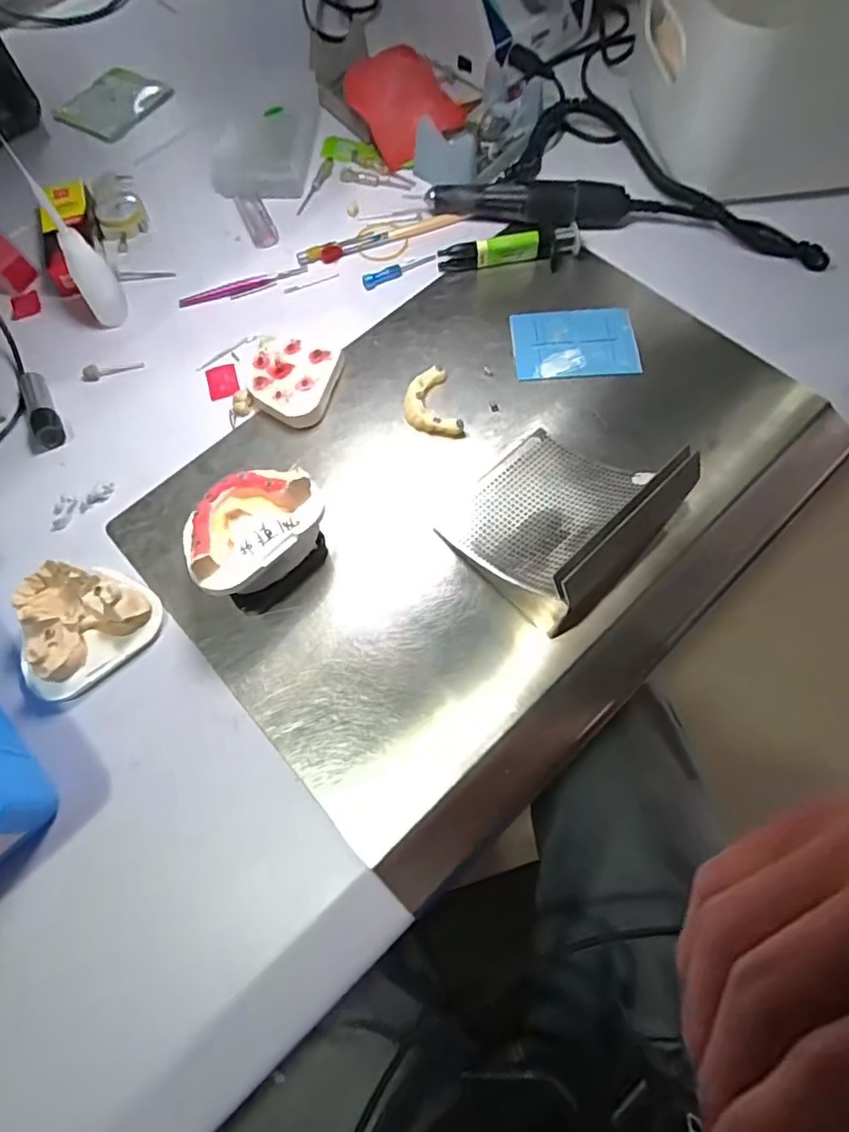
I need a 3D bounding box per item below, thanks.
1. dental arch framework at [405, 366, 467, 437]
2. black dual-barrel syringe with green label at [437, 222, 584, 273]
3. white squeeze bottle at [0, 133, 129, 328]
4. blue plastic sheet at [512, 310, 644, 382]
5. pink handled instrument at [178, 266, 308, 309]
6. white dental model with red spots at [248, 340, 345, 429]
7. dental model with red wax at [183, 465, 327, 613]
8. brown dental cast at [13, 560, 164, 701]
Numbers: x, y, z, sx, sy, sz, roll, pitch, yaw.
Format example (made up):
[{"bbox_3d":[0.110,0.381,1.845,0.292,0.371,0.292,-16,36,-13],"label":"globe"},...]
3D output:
[{"bbox_3d":[0.003,-0.108,0.385,0.033,0.011,0.053,-14,69,-2],"label":"dental arch framework"},{"bbox_3d":[0.064,-0.234,0.426,0.104,0.021,0.018,-9,69,-1],"label":"black dual-barrel syringe with green label"},{"bbox_3d":[-0.236,-0.213,0.382,0.026,0.115,0.033,-36,72,-10],"label":"white squeeze bottle"},{"bbox_3d":[0.105,-0.157,0.402,0.083,0.004,0.059,-4,69,1],"label":"blue plastic sheet"},{"bbox_3d":[-0.138,-0.213,0.437,0.098,0.004,0.013,-18,69,-4],"label":"pink handled instrument"},{"bbox_3d":[-0.091,-0.125,0.394,0.056,0.019,0.064,15,71,8],"label":"white dental model with red spots"},{"bbox_3d":[-0.097,-0.019,0.332,0.079,0.054,0.062,-42,73,-12],"label":"dental model with red wax"},{"bbox_3d":[-0.197,0.033,0.328,0.059,0.034,0.075,40,76,16],"label":"brown dental cast"}]

